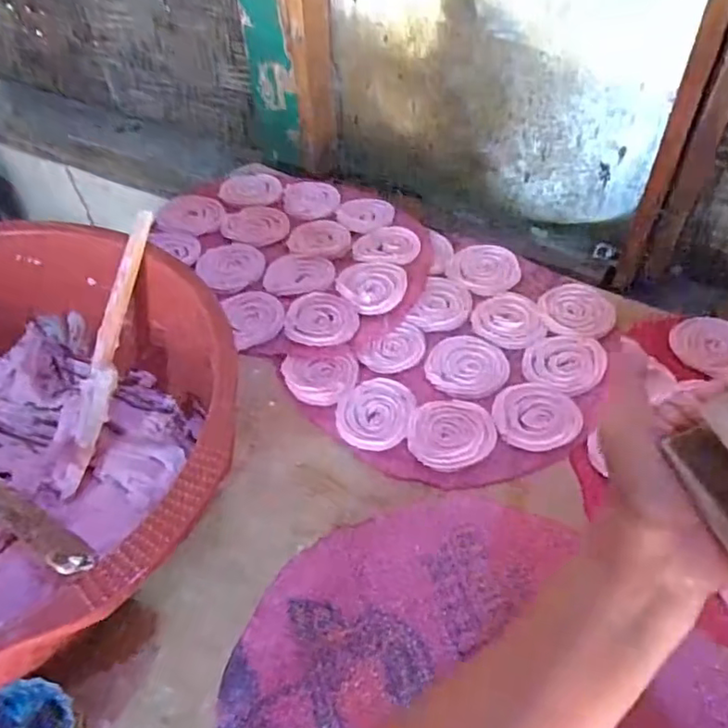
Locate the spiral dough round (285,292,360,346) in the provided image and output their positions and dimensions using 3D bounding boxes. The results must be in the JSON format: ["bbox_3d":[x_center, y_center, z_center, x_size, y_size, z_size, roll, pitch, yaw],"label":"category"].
[{"bbox_3d":[-0.042,-0.045,0.622,0.071,0.014,0.064,4,49,5],"label":"spiral dough round"}]

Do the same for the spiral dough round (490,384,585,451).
[{"bbox_3d":[0.157,0.046,0.551,0.076,0.004,0.071,-1,49,1],"label":"spiral dough round"}]

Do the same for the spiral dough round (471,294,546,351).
[{"bbox_3d":[0.151,-0.045,0.637,0.071,0.005,0.081,-10,49,-8],"label":"spiral dough round"}]

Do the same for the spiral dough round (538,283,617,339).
[{"bbox_3d":[0.224,-0.059,0.641,0.075,0.007,0.081,-1,49,1],"label":"spiral dough round"}]

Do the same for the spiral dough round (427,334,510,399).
[{"bbox_3d":[0.101,0.000,0.595,0.077,0.004,0.081,-1,49,1],"label":"spiral dough round"}]

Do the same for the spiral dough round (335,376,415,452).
[{"bbox_3d":[0.010,0.043,0.556,0.066,0.005,0.078,13,50,13],"label":"spiral dough round"}]

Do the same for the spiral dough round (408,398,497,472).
[{"bbox_3d":[0.077,0.061,0.540,0.077,0.004,0.070,-1,49,1],"label":"spiral dough round"}]

